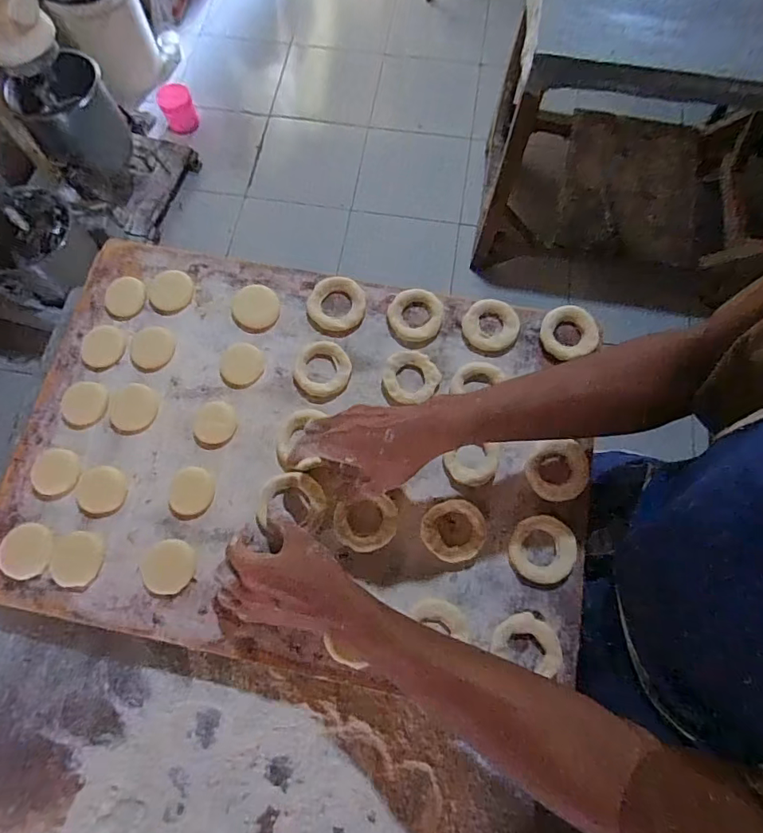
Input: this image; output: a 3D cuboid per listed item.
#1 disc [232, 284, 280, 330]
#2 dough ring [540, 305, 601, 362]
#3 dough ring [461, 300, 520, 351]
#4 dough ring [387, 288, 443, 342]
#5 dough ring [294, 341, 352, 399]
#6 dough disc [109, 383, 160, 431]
[{"bbox_3d":[-0.146,-0.128,0.562,0.056,0.005,0.051,0,72,1],"label":"disc"},{"bbox_3d":[0.209,-0.094,0.542,0.060,0.013,0.062,0,72,1],"label":"dough ring"},{"bbox_3d":[0.123,-0.103,0.546,0.061,0.014,0.058,0,72,1],"label":"dough ring"},{"bbox_3d":[0.038,-0.115,0.551,0.060,0.015,0.058,0,72,1],"label":"dough ring"},{"bbox_3d":[-0.067,-0.054,0.537,0.061,0.014,0.066,0,72,1],"label":"dough ring"},{"bbox_3d":[-0.271,-0.011,0.530,0.051,0.004,0.051,2,72,1],"label":"dough disc"}]

